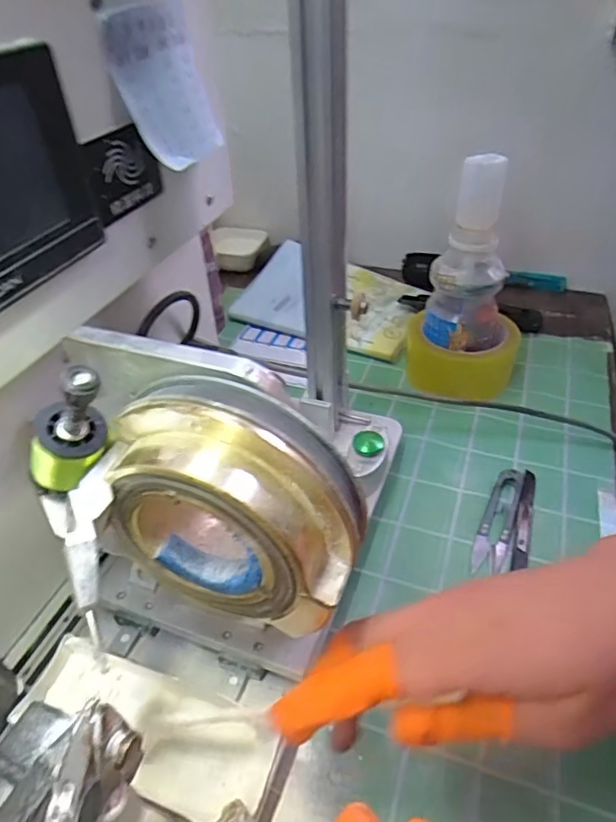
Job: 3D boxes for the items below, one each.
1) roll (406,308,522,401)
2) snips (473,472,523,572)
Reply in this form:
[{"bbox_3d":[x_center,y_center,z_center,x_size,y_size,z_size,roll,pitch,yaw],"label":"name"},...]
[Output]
[{"bbox_3d":[0.149,-0.051,0.538,0.103,0.048,0.103,-1,41,1],"label":"roll"},{"bbox_3d":[0.144,0.080,0.418,0.023,0.008,0.095,16,44,19],"label":"snips"}]

